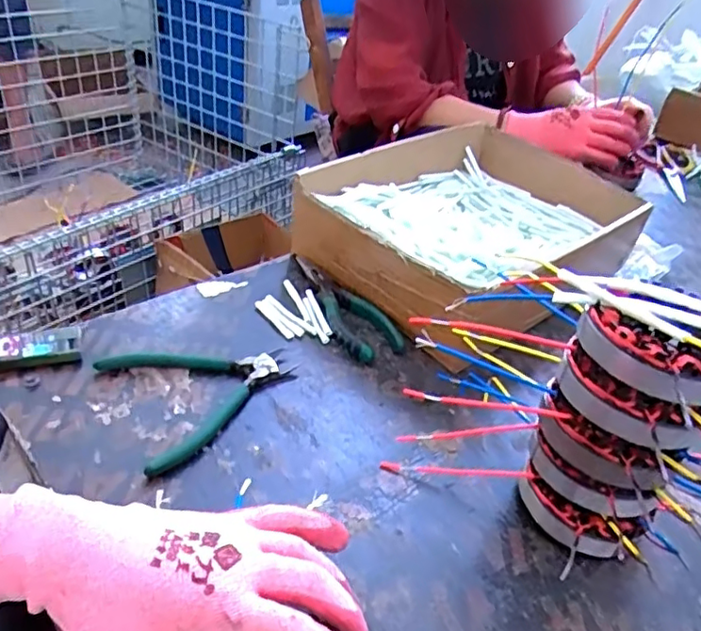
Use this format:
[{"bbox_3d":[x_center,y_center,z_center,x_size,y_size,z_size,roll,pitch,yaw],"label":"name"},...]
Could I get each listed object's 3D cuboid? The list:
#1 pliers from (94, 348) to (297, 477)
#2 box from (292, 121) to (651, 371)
[{"bbox_3d":[-0.111,0.054,0.473,0.136,0.014,0.115,-20,46,-30],"label":"pliers"},{"bbox_3d":[0.134,-0.102,0.645,0.347,0.083,0.238,-23,48,-33],"label":"box"}]

